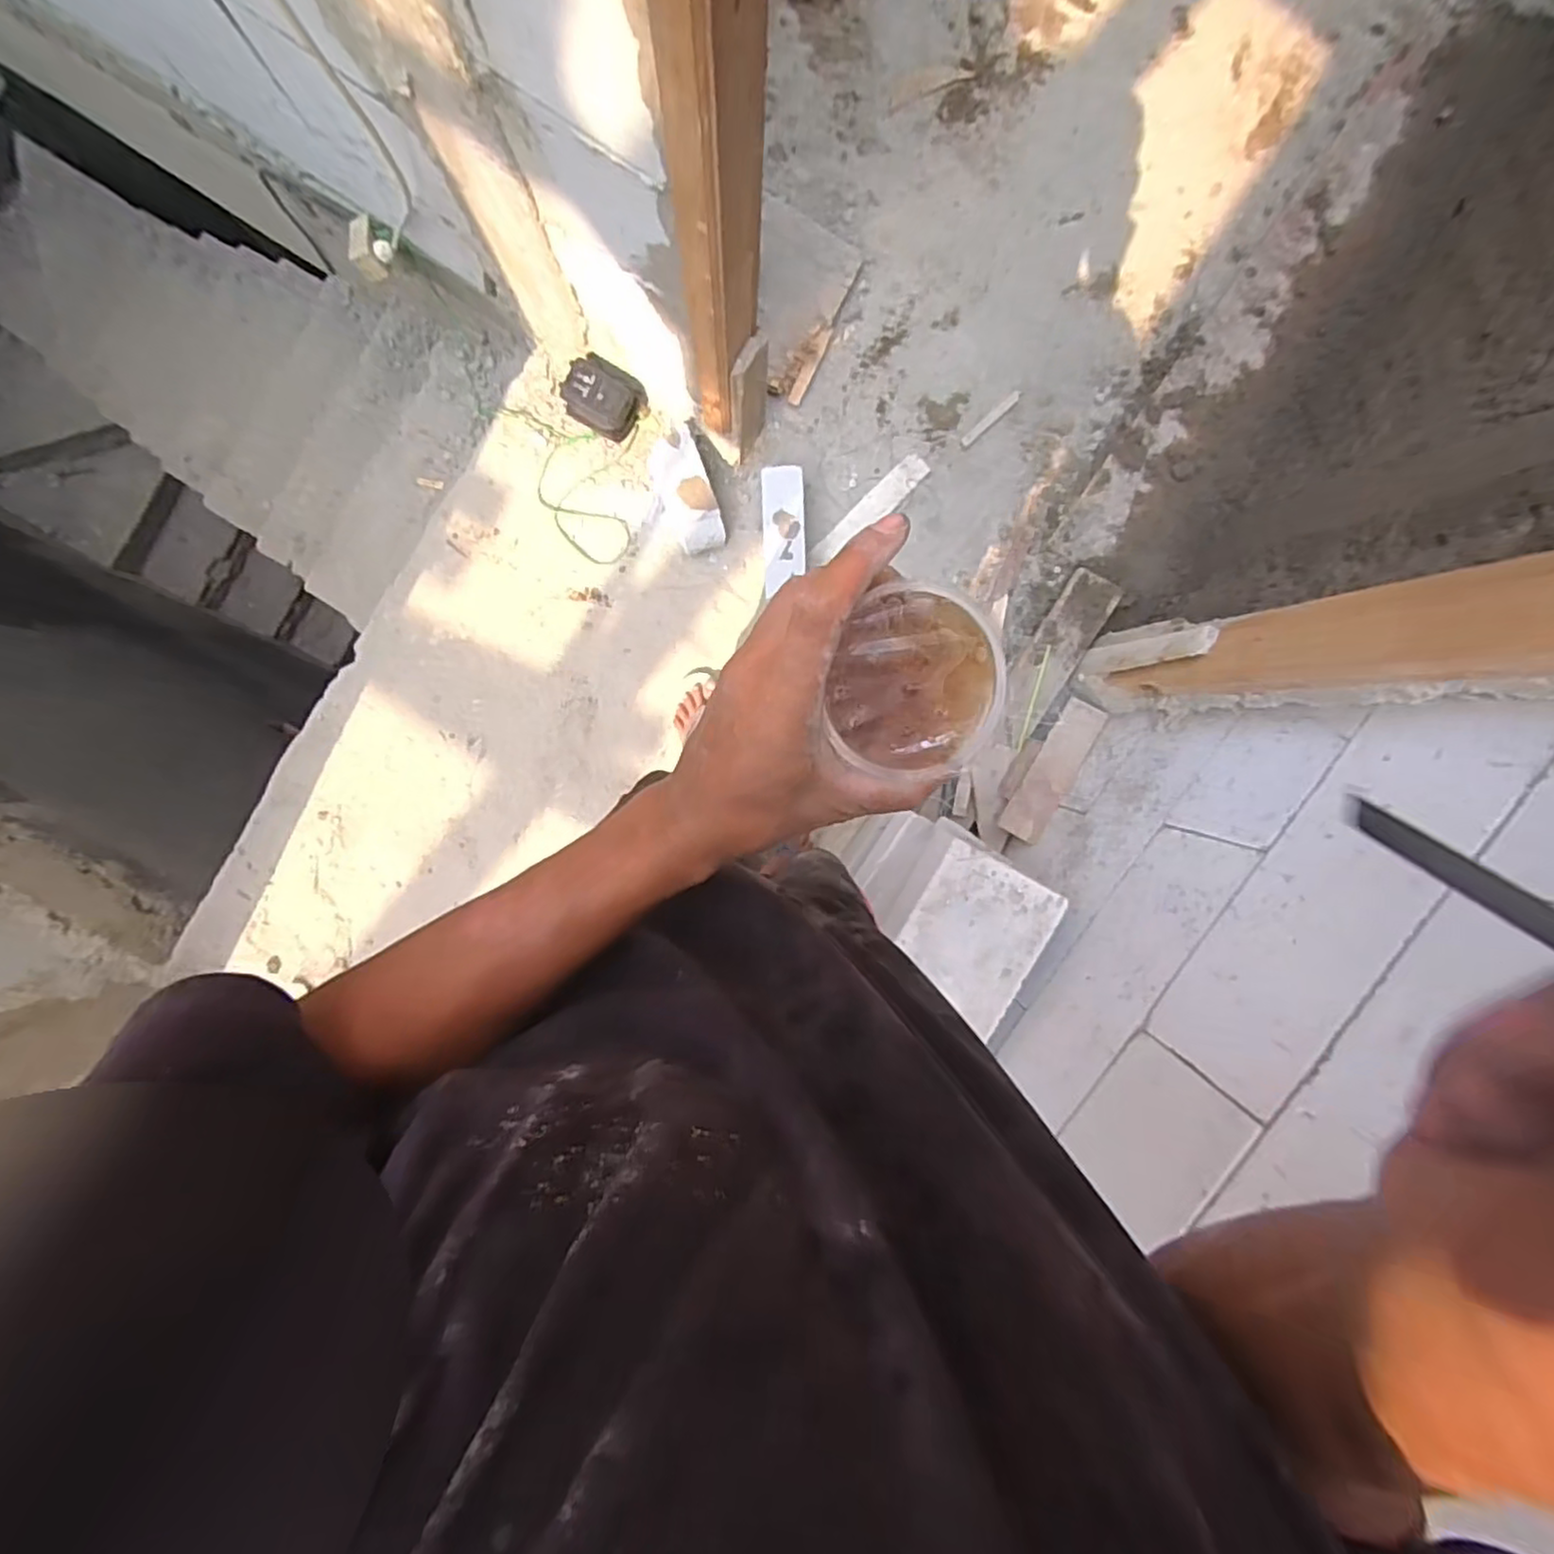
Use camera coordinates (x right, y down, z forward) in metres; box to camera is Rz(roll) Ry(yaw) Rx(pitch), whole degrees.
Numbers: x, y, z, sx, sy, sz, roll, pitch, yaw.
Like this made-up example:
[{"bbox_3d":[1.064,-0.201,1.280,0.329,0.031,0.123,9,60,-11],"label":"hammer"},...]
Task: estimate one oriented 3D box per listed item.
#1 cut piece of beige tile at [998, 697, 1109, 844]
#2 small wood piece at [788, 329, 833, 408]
[{"bbox_3d":[0.525,-0.014,1.295,0.074,0.016,0.285,30,86,20],"label":"cut piece of beige tile"},{"bbox_3d":[0.062,-0.780,1.298,0.025,0.013,0.147,27,94,-5],"label":"small wood piece"}]

